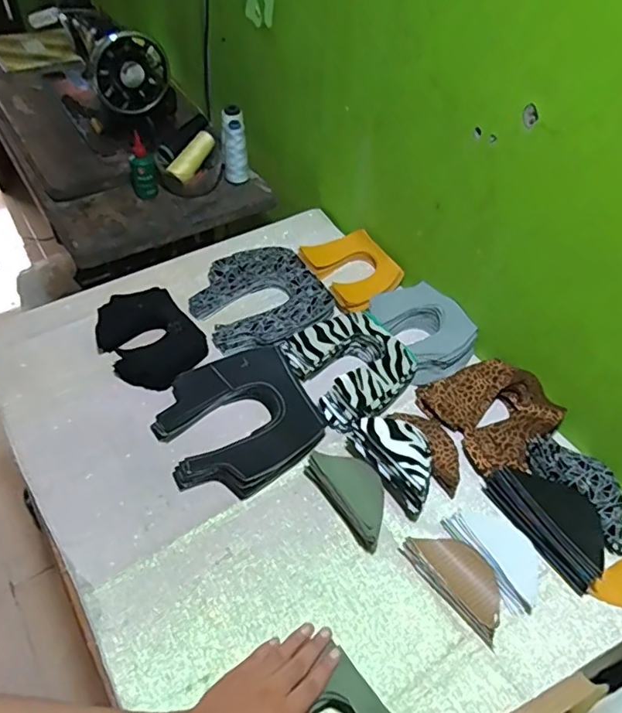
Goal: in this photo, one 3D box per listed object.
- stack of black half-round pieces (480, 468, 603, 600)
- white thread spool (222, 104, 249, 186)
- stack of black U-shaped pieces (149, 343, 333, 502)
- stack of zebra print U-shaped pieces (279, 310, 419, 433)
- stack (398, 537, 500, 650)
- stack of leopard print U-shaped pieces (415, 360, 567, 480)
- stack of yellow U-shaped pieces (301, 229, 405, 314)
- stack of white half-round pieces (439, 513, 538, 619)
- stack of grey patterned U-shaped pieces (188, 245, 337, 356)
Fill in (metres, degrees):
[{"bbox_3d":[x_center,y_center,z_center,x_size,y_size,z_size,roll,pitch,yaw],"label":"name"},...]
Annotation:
[{"bbox_3d":[0.283,0.182,0.641,0.085,0.043,0.149,-25,55,-23],"label":"stack of black half-round pieces"},{"bbox_3d":[-0.147,-0.399,1.059,0.044,0.142,0.047,-1,52,1],"label":"white thread spool"},{"bbox_3d":[-0.096,0.077,0.704,0.187,0.029,0.183,-26,56,-24],"label":"stack of black U-shaped pieces"},{"bbox_3d":[0.056,0.007,0.756,0.143,0.038,0.164,-28,57,-26],"label":"stack of zebra print U-shaped pieces"},{"bbox_3d":[0.162,0.237,0.602,0.060,0.019,0.122,-33,59,-28],"label":"stack"},{"bbox_3d":[0.239,0.064,0.725,0.136,0.043,0.158,-23,55,-23],"label":"stack of leopard print U-shaped pieces"},{"bbox_3d":[0.064,-0.144,0.908,0.129,0.024,0.163,-26,56,-24],"label":"stack of yellow U-shaped pieces"},{"bbox_3d":[0.213,0.215,0.617,0.071,0.018,0.119,-27,57,-25],"label":"stack of white half-round pieces"},{"bbox_3d":[-0.077,-0.090,0.847,0.187,0.024,0.197,-22,55,-22],"label":"stack of grey patterned U-shaped pieces"}]

